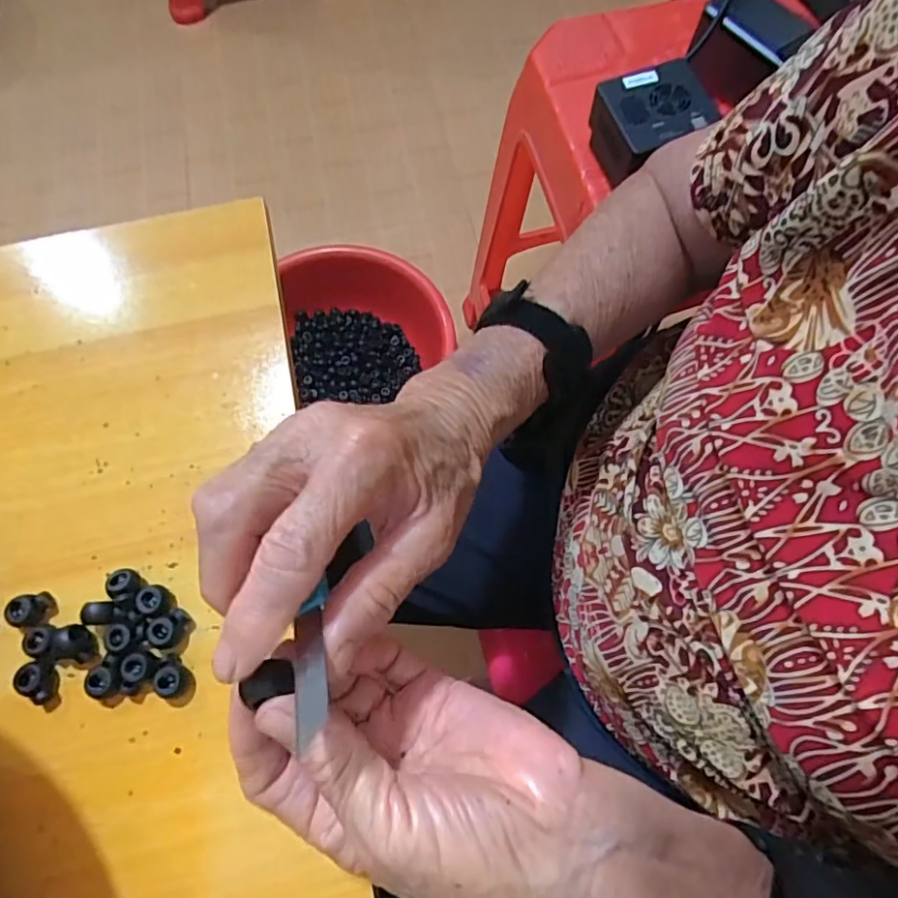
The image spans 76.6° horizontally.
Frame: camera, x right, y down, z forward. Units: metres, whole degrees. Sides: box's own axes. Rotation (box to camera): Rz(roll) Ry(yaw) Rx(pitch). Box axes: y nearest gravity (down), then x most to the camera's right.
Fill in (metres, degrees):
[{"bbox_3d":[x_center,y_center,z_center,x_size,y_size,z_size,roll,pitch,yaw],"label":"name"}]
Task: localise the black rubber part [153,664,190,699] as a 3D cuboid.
[{"bbox_3d":[-0.148,0.124,0.303,0.014,0.012,0.016,6,69,3],"label":"black rubber part"}]

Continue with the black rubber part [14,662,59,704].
[{"bbox_3d":[-0.221,0.125,0.305,0.016,0.012,0.020,3,69,2],"label":"black rubber part"}]

